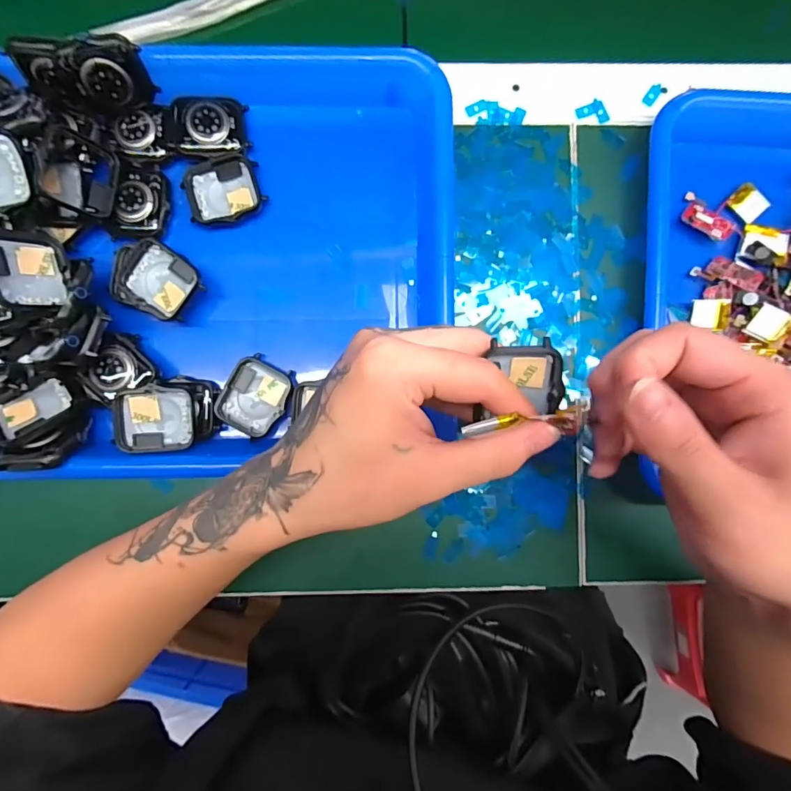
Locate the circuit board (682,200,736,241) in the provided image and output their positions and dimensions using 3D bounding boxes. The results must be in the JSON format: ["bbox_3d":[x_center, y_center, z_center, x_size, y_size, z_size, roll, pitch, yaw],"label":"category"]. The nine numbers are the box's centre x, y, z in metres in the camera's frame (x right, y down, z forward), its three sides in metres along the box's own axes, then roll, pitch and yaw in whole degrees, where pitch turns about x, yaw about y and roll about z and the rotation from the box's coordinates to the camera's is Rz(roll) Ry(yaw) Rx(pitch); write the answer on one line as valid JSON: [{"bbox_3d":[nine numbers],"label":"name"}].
[{"bbox_3d":[0.197,-0.111,0.283,0.030,0.004,0.019,40,80,16],"label":"circuit board"}]

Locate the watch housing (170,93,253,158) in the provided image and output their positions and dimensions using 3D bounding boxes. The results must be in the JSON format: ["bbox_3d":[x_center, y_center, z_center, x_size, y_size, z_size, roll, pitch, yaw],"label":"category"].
[{"bbox_3d":[-0.114,-0.165,0.273,0.045,0.007,0.036,-2,89,0],"label":"watch housing"}]

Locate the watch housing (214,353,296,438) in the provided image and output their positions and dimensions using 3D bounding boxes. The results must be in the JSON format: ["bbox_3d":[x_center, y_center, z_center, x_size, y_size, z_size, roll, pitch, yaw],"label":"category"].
[{"bbox_3d":[-0.087,0.000,0.280,0.037,0.012,0.046,29,89,1],"label":"watch housing"}]

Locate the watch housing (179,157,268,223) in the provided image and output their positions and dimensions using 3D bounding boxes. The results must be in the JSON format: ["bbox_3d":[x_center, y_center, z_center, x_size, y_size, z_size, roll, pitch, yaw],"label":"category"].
[{"bbox_3d":[-0.107,-0.128,0.279,0.045,0.009,0.037,-13,89,0],"label":"watch housing"}]

